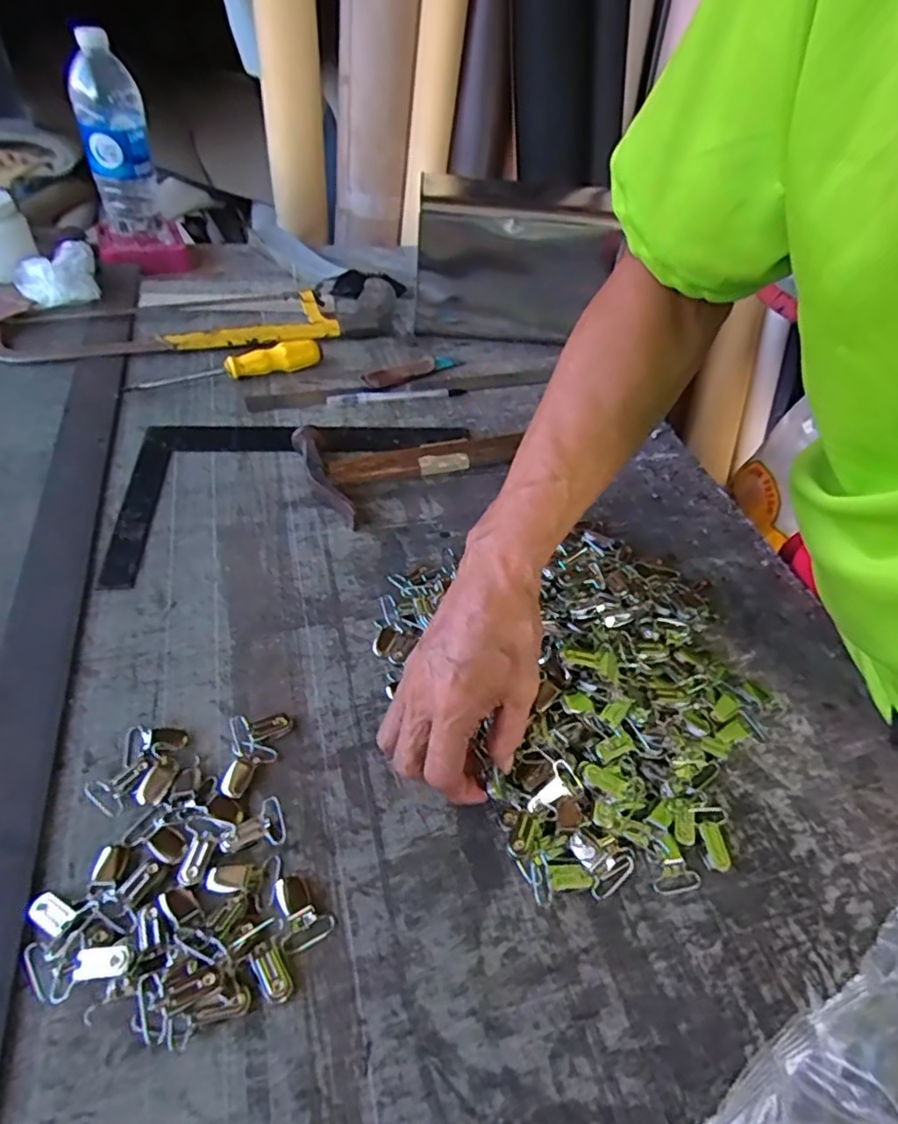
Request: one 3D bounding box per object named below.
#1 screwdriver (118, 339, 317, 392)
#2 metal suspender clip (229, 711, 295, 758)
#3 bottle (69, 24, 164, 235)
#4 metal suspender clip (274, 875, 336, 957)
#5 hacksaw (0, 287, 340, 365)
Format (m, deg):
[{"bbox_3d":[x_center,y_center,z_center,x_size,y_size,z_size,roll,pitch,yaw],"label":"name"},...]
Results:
[{"bbox_3d":[-0.233,-0.208,0.653,0.197,0.026,0.032,-18,50,-23],"label":"screwdriver"},{"bbox_3d":[-0.116,0.102,0.385,0.037,0.010,0.028,-13,48,-19],"label":"metal suspender clip"},{"bbox_3d":[-0.407,-0.505,0.772,0.075,0.225,0.054,-19,51,-25],"label":"bottle"},{"bbox_3d":[-0.077,0.177,0.319,0.026,0.009,0.036,-21,52,-25],"label":"metal suspender clip"},{"bbox_3d":[-0.318,-0.274,0.709,0.358,0.019,0.125,-12,48,-18],"label":"hacksaw"}]

